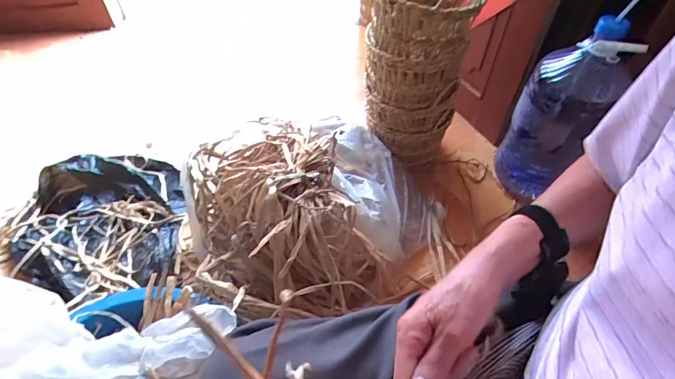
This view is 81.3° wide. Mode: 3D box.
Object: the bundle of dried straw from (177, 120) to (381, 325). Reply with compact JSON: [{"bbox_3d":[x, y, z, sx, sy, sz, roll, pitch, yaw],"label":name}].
[{"bbox_3d":[-0.173,0.068,0.944,0.399,0.267,0.515,-19,53,-16],"label":"bundle of dried straw"}]

